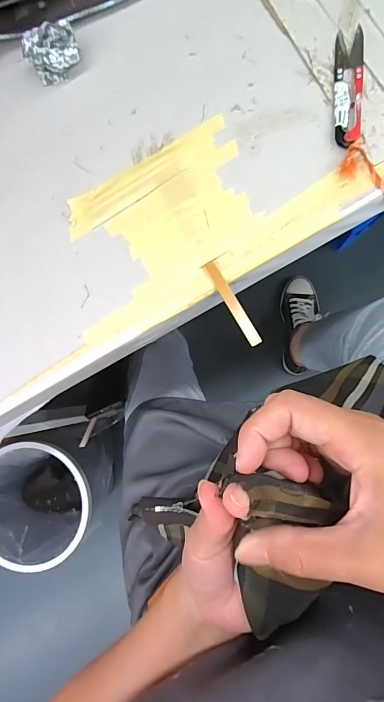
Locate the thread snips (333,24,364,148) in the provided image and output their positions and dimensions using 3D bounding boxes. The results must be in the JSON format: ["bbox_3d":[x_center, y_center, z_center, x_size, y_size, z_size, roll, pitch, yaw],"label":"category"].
[{"bbox_3d":[0.130,-0.220,0.319,0.023,0.010,0.103,2,86,7],"label":"thread snips"}]

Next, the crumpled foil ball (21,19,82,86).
[{"bbox_3d":[-0.124,-0.269,0.350,0.047,0.036,0.029,-29,84,4],"label":"crumpled foil ball"}]

